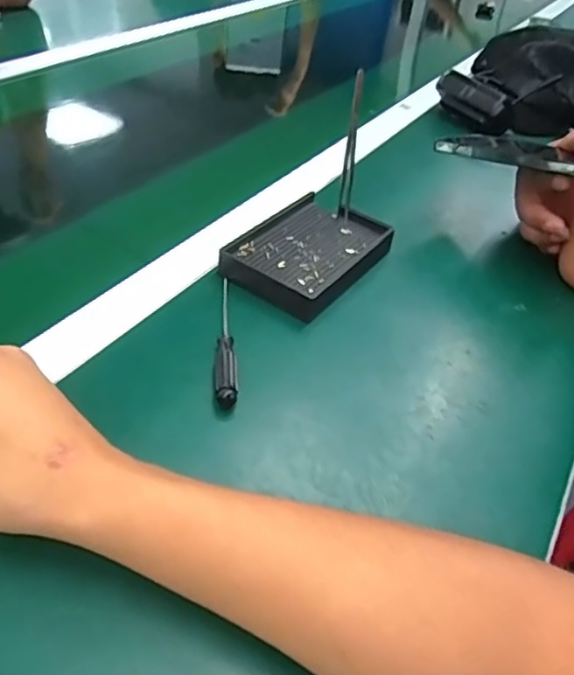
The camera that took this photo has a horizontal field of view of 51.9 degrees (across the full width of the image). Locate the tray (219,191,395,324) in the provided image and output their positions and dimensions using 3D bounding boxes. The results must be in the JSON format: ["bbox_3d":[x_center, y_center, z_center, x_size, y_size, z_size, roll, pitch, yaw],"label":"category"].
[{"bbox_3d":[0.016,-0.069,0.492,0.097,0.026,0.139,27,46,21],"label":"tray"}]

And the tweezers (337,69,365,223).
[{"bbox_3d":[0.053,-0.149,0.485,0.011,0.123,0.010,-1,43,-9],"label":"tweezers"}]

